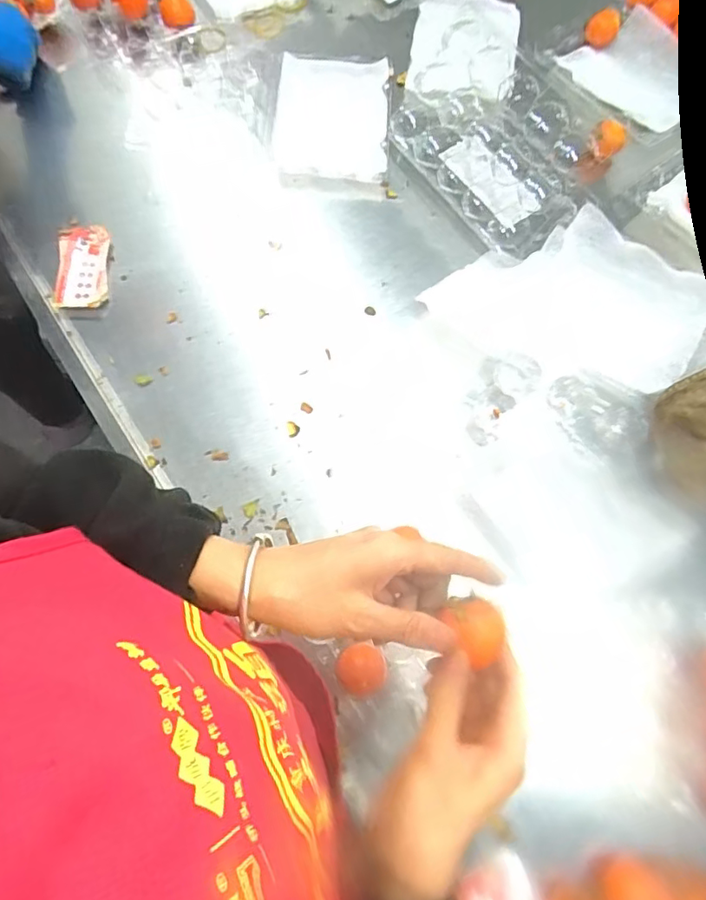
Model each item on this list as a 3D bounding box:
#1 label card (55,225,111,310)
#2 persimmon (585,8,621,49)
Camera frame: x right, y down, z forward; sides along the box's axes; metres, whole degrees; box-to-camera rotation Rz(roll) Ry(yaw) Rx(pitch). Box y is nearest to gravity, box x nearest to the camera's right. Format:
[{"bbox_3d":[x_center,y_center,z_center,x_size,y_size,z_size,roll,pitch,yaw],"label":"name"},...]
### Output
[{"bbox_3d":[-0.311,-0.213,0.627,0.056,0.019,0.107,-5,74,-4],"label":"label card"},{"bbox_3d":[0.341,-0.577,0.746,0.040,0.037,0.040,20,73,6],"label":"persimmon"}]

